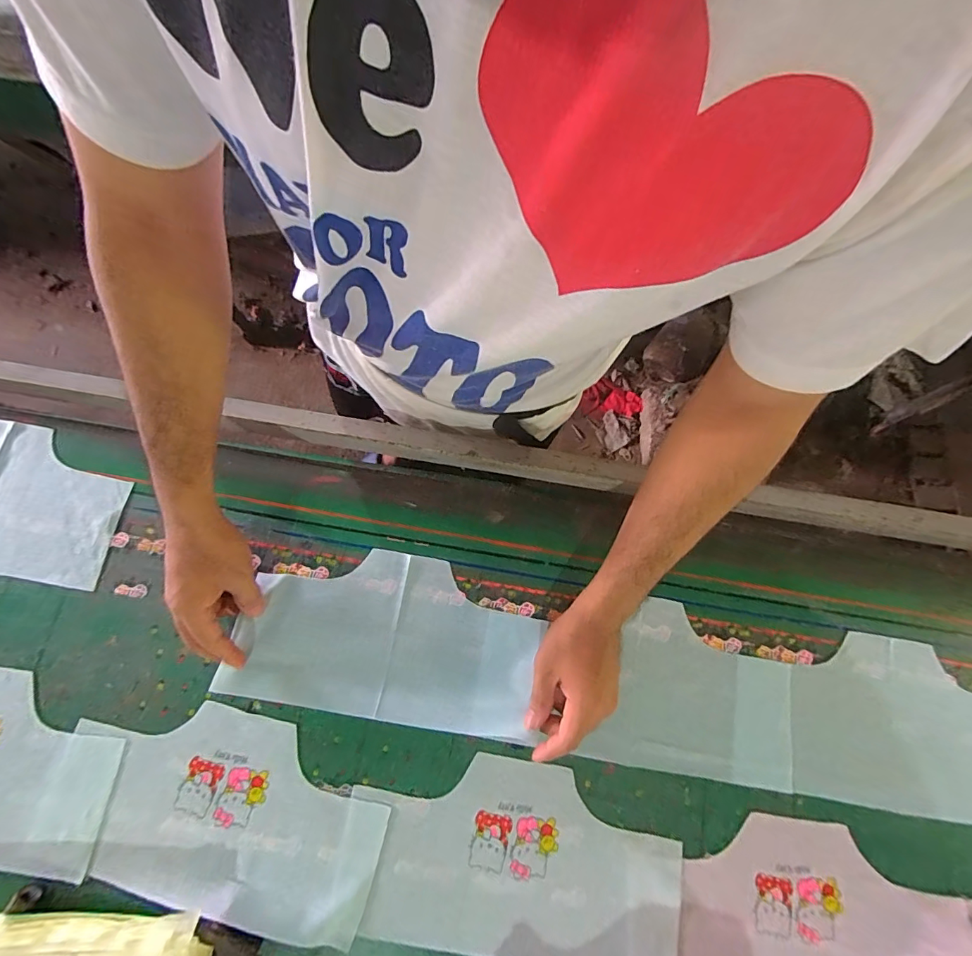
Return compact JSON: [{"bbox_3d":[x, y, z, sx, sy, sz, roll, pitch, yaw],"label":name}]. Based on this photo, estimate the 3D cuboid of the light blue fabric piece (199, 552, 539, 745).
[{"bbox_3d":[-0.097,0.164,0.467,0.294,0.021,0.160,10,76,1],"label":"light blue fabric piece"}]

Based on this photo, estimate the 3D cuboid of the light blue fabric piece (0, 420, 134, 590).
[{"bbox_3d":[-0.561,0.015,0.492,0.306,0.011,0.162,9,75,1],"label":"light blue fabric piece"}]

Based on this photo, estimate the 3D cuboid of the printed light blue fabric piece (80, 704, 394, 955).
[{"bbox_3d":[-0.243,0.323,0.429,0.281,0.006,0.167,11,76,2],"label":"printed light blue fabric piece"}]

